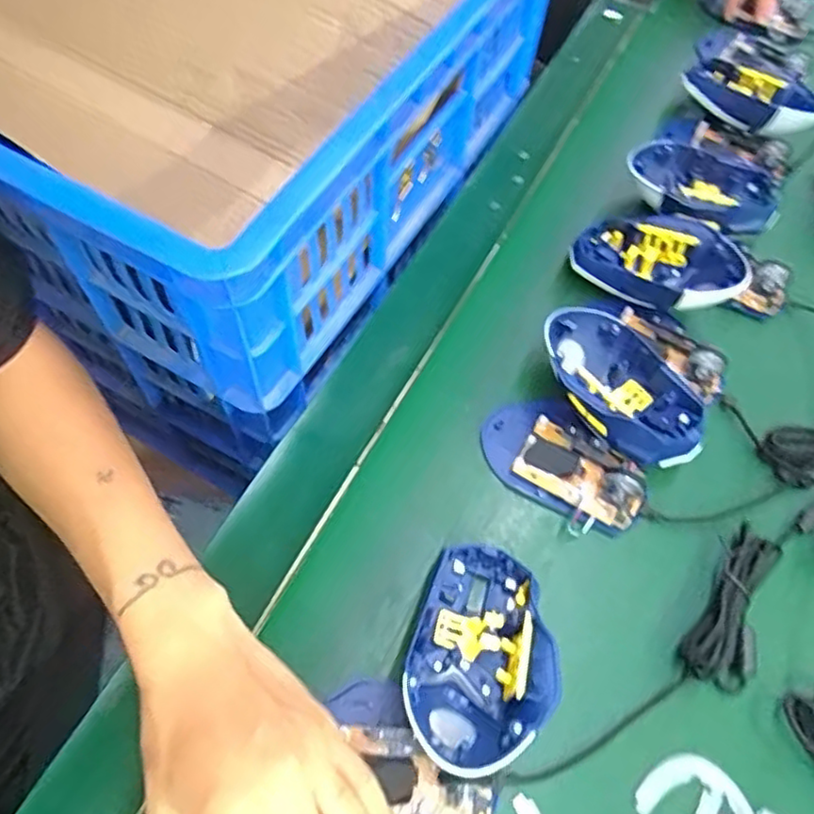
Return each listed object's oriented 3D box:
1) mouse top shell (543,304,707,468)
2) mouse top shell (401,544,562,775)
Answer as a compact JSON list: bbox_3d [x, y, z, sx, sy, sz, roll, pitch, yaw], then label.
[{"bbox_3d":[0.141,-0.014,0.433,0.122,0.034,0.070,42,66,19],"label":"mouse top shell"},{"bbox_3d":[0.040,0.130,0.345,0.072,0.048,0.110,15,61,5],"label":"mouse top shell"}]

